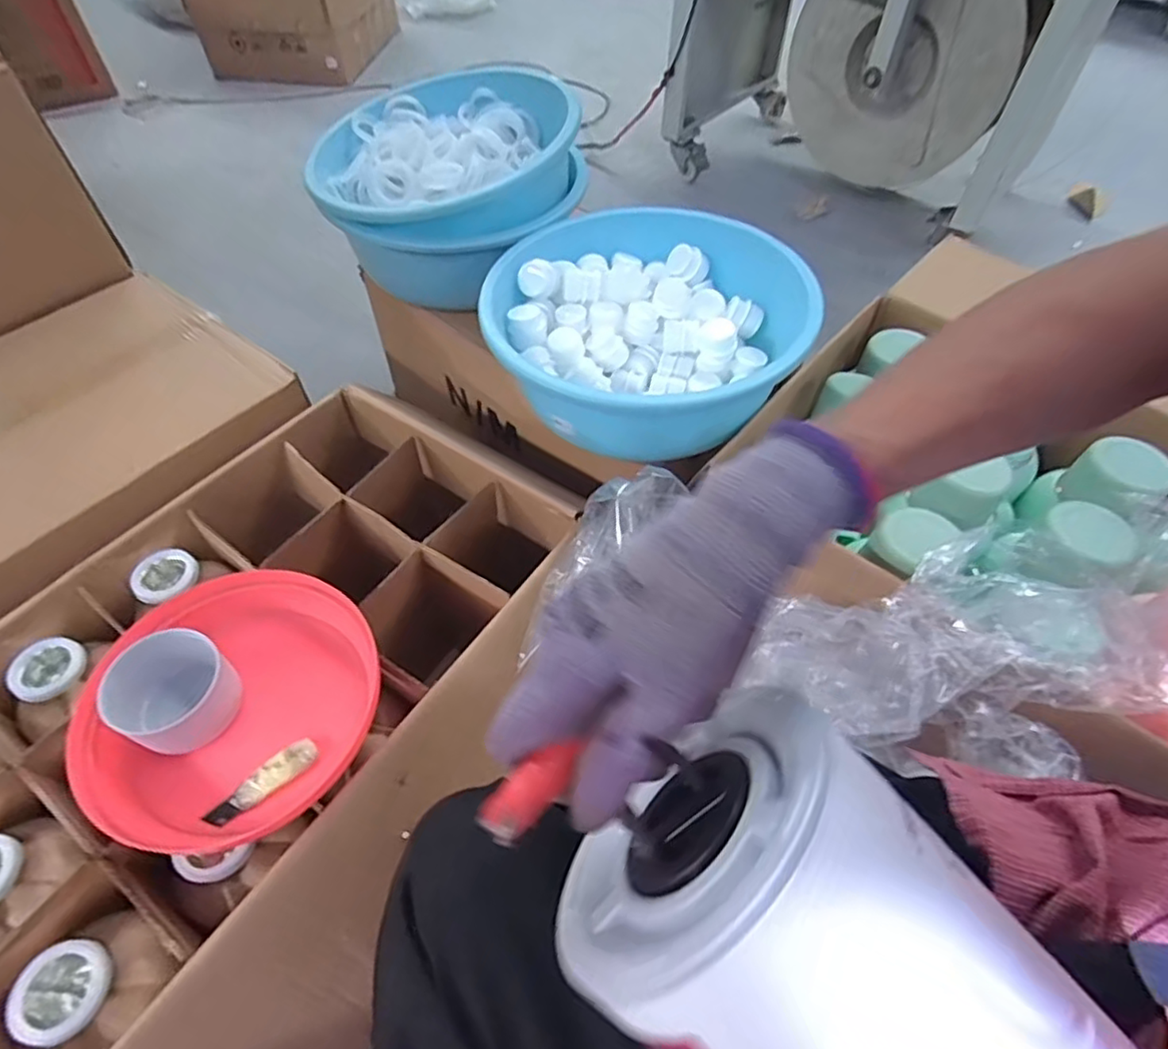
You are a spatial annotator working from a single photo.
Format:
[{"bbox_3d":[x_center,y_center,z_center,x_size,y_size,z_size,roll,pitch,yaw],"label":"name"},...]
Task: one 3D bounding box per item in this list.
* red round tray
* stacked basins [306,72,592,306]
[{"bbox_3d":[-0.292,0.146,0.536,0.221,0.044,0.207,6,59,-10],"label":"red round tray"},{"bbox_3d":[-0.181,-0.471,0.887,0.355,0.155,0.335,-6,54,-7],"label":"stacked basins"}]

